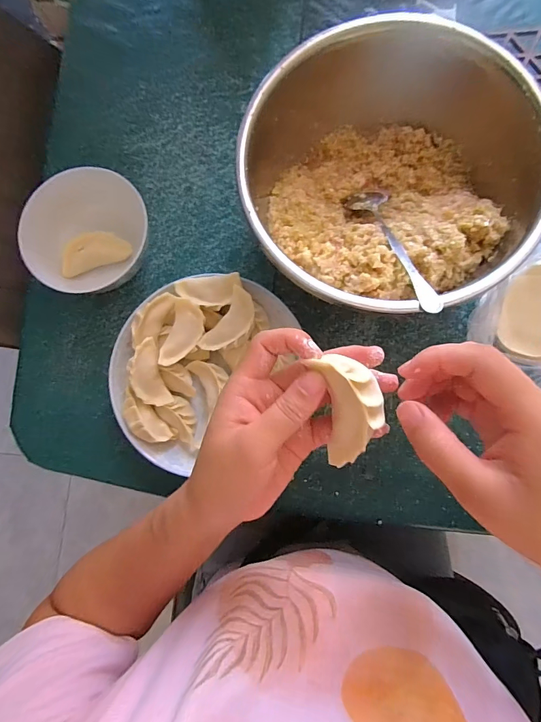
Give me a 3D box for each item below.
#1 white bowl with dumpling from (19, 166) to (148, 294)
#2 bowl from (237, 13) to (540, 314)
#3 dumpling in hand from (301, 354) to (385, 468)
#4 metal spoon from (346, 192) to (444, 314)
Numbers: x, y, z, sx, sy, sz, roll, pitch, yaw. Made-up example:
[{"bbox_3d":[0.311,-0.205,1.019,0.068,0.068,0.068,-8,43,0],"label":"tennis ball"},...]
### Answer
[{"bbox_3d":[-0.184,-0.125,0.398,0.125,0.075,0.115,-1,83,4],"label":"white bowl with dumpling"},{"bbox_3d":[0.106,-0.151,0.357,0.248,0.110,0.240,-1,83,4],"label":"bowl"},{"bbox_3d":[0.044,0.030,0.205,0.034,0.019,0.062,-4,105,3],"label":"dumpling in hand"},{"bbox_3d":[0.111,-0.106,0.333,0.037,0.016,0.175,-15,53,2],"label":"metal spoon"}]

